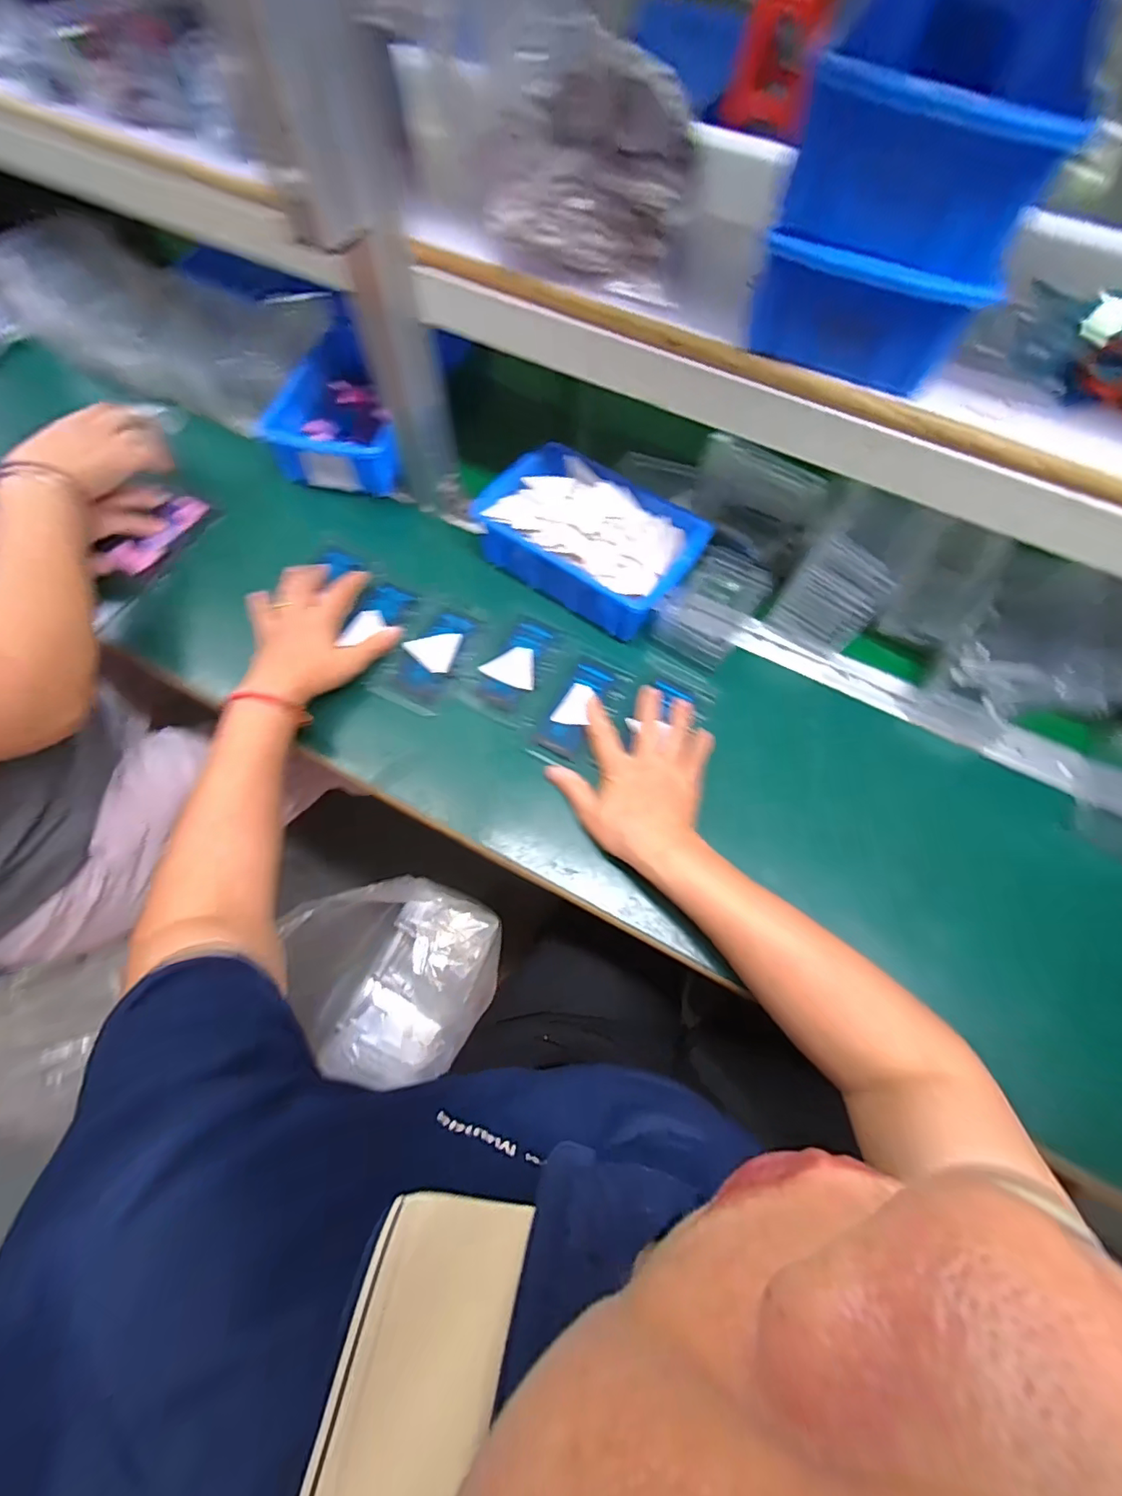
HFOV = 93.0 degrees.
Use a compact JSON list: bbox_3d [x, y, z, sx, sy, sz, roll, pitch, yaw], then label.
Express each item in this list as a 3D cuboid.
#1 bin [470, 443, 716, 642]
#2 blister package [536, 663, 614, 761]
[{"bbox_3d":[0.030,-0.212,0.542,0.205,0.063,0.138,33,69,12],"label":"bin"},{"bbox_3d":[0.015,-0.037,0.500,0.039,0.009,0.091,27,68,9],"label":"blister package"}]

